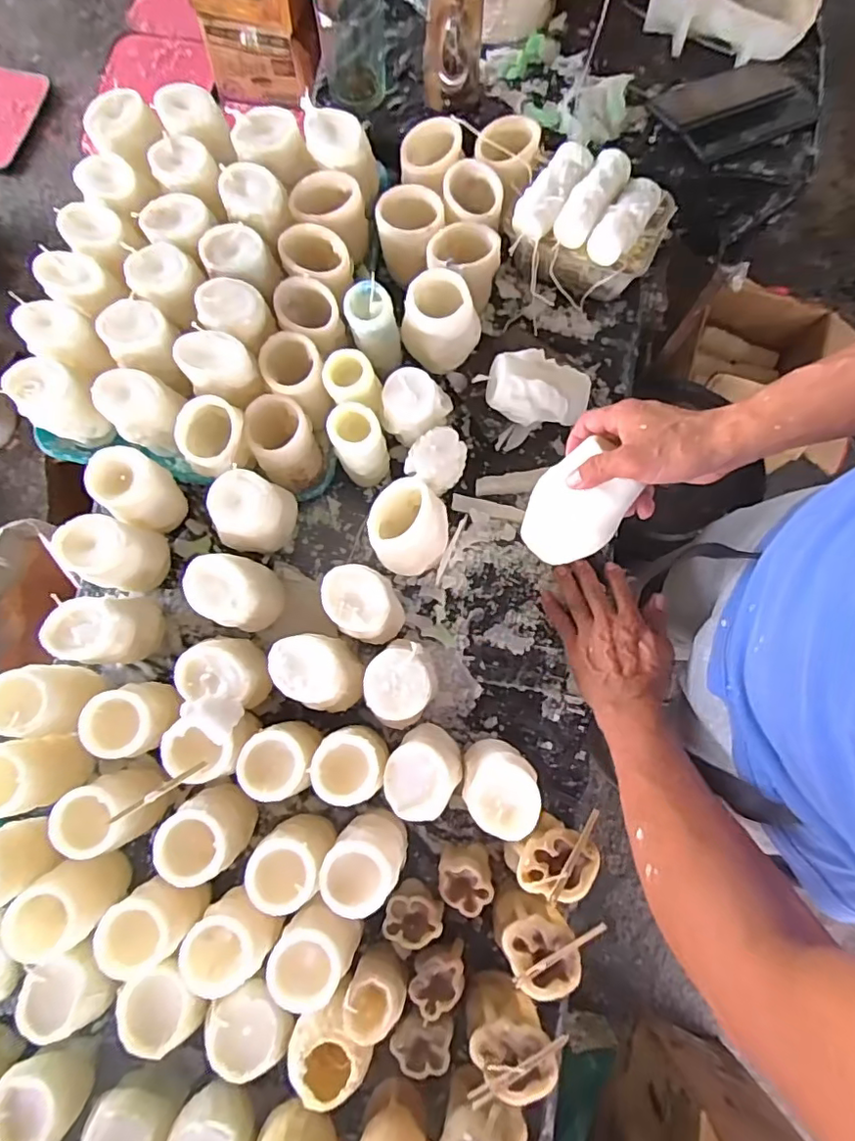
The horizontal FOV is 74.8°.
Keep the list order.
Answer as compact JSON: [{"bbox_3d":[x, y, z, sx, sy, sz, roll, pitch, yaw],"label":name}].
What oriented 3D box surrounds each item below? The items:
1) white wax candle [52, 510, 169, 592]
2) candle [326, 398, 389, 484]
[{"bbox_3d":[-0.313,-0.016,0.568,0.069,0.095,0.066,0,80,1],"label":"white wax candle"},{"bbox_3d":[-0.072,-0.132,0.604,0.052,0.110,0.055,0,80,1],"label":"candle"}]

